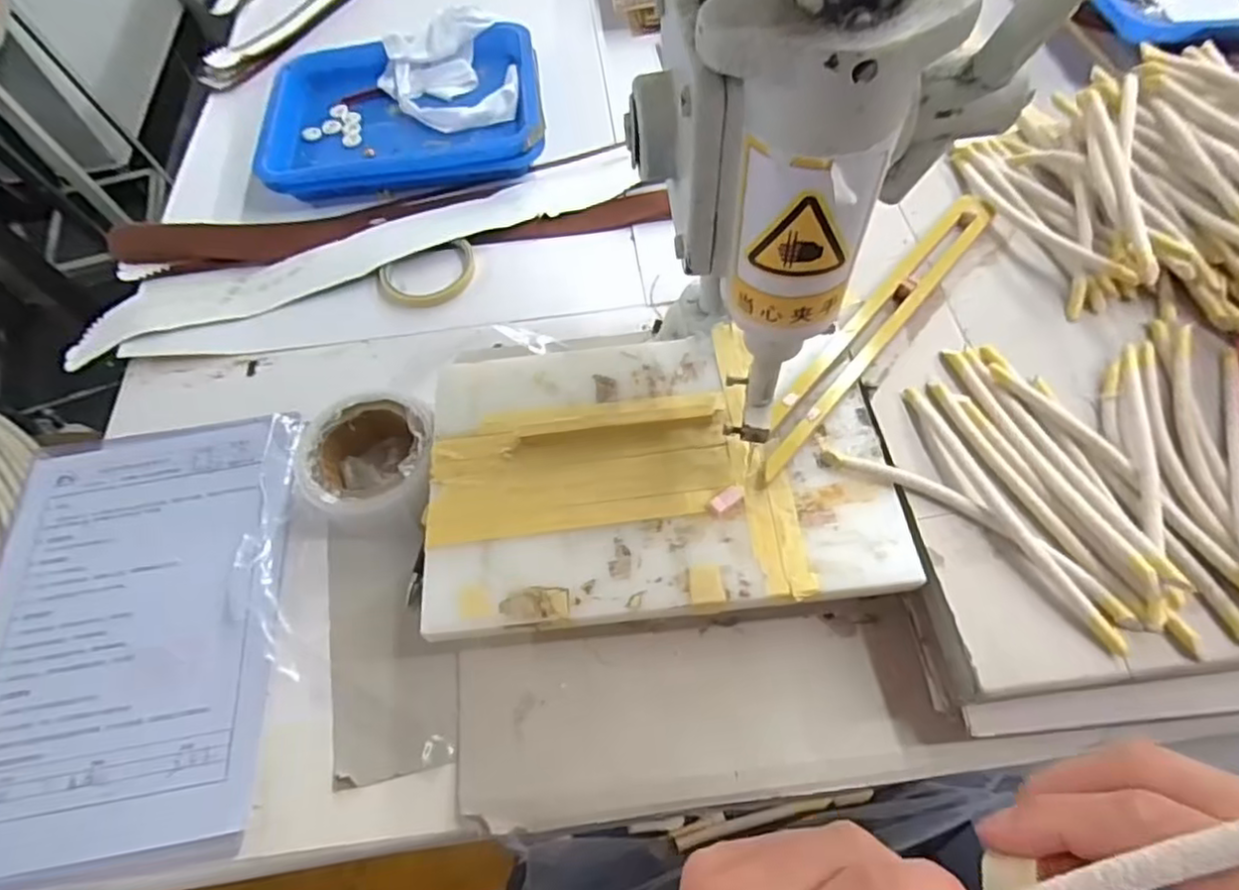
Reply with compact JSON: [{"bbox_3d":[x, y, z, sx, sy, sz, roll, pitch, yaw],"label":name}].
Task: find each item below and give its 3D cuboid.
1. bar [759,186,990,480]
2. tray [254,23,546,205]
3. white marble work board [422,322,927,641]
[{"bbox_3d":[0.189,-0.093,0.479,0.032,0.013,0.309,36,69,21],"label":"bar"},{"bbox_3d":[-0.227,-0.358,0.694,0.286,0.039,0.224,-12,61,-3],"label":"tray"},{"bbox_3d":[0.024,0.012,0.439,0.299,0.013,0.200,-6,62,0],"label":"white marble work board"}]

